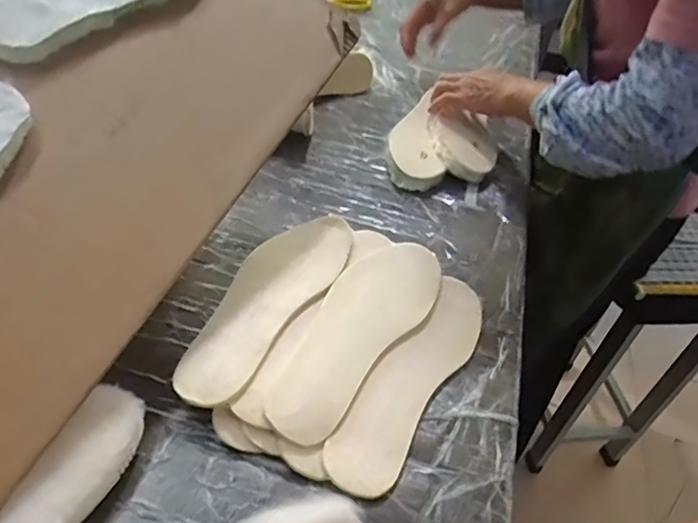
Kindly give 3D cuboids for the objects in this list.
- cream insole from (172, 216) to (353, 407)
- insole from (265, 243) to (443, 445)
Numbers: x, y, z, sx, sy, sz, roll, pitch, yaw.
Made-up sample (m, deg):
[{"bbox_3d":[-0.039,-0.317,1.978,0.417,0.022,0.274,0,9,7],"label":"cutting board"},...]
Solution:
[{"bbox_3d":[-0.077,0.031,0.539,0.081,0.019,0.247,22,43,18],"label":"cream insole"},{"bbox_3d":[0.008,0.058,0.531,0.085,0.010,0.251,32,47,17],"label":"insole"}]

